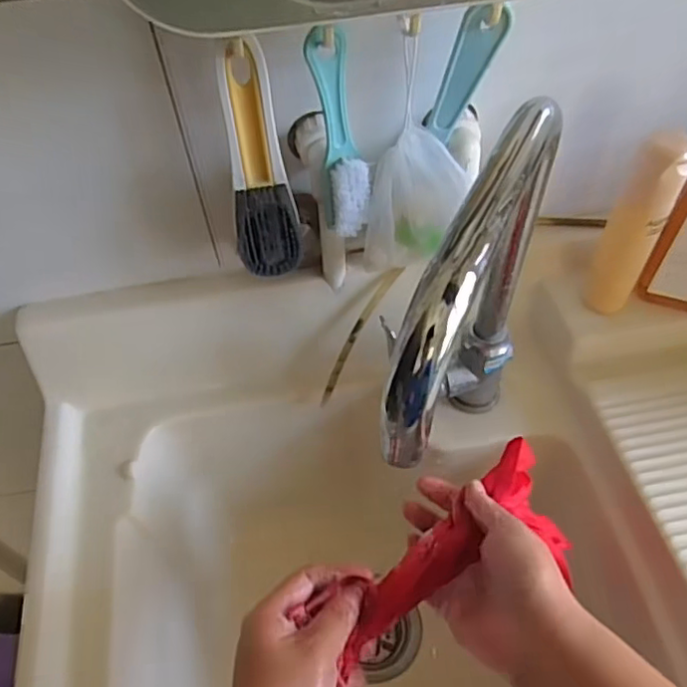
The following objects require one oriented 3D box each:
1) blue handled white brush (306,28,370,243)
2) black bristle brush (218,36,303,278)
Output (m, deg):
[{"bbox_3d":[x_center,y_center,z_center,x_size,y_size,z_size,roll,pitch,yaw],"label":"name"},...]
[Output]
[{"bbox_3d":[-0.001,-0.139,0.423,0.036,0.144,0.025,-1,54,2],"label":"blue handled white brush"},{"bbox_3d":[-0.060,-0.119,0.429,0.045,0.174,0.026,-9,54,-3],"label":"black bristle brush"}]

